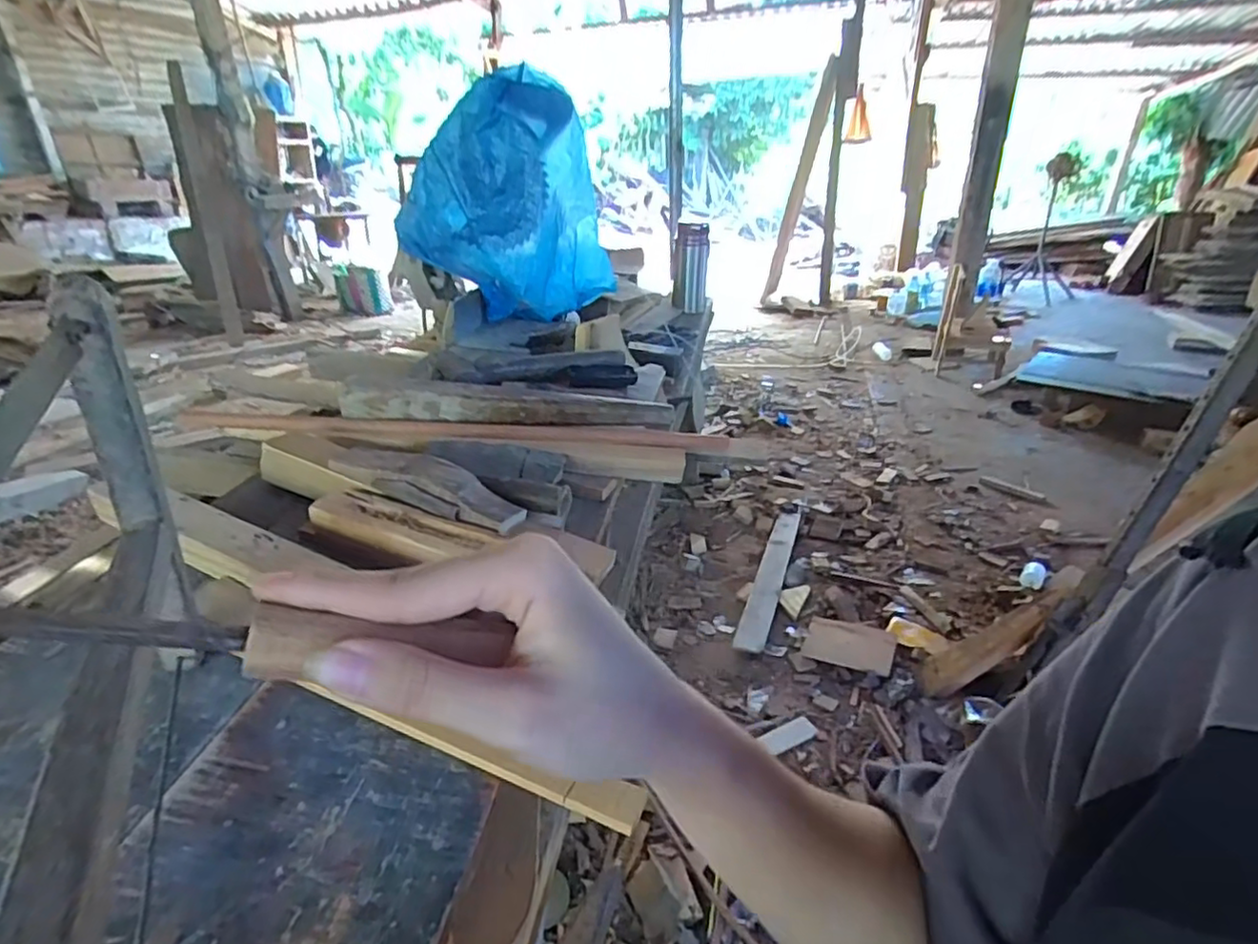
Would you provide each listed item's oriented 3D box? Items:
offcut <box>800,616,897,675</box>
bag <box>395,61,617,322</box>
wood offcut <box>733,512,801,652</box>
[{"bbox_3d":[0.510,0.399,1.488,0.190,0.017,0.147,10,27,24],"label":"offcut"},{"bbox_3d":[-0.259,-0.556,1.340,0.359,0.405,0.269,9,26,22],"label":"bag"},{"bbox_3d":[0.397,0.272,1.780,0.073,0.018,0.689,8,26,19],"label":"wood offcut"}]

